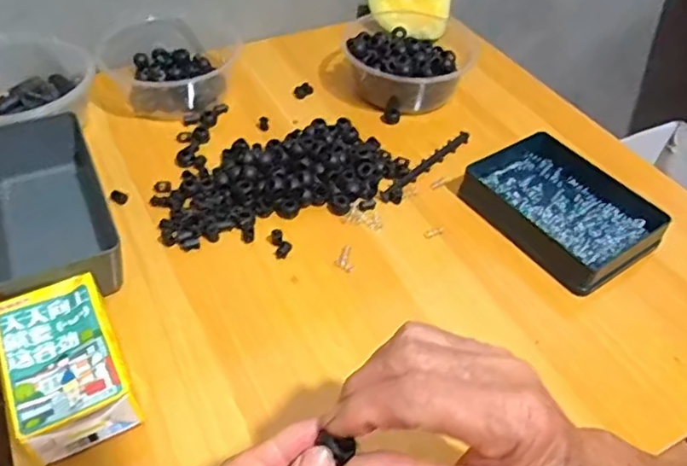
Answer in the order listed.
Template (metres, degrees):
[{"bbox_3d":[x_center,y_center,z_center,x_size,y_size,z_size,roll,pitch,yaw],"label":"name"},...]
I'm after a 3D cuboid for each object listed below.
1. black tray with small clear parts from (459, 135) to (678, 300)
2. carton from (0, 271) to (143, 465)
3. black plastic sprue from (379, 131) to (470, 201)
[{"bbox_3d":[0.185,-0.026,0.512,0.112,0.030,0.165,-26,54,-25],"label":"black tray with small clear parts"},{"bbox_3d":[-0.179,0.084,0.377,0.064,0.044,0.105,-20,51,-21],"label":"carton"},{"bbox_3d":[0.080,-0.066,0.558,0.012,0.007,0.132,35,54,26],"label":"black plastic sprue"}]

